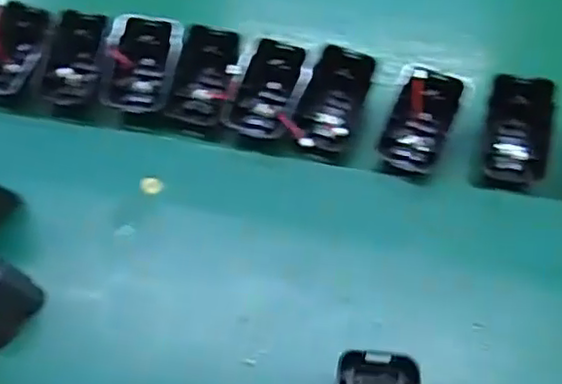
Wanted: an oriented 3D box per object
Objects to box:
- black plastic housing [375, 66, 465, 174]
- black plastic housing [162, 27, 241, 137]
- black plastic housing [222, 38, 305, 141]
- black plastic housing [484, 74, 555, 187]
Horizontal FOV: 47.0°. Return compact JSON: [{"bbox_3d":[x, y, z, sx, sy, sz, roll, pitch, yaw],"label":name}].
[{"bbox_3d":[0.092,-0.048,0.432,0.043,0.037,0.064,20,58,14],"label":"black plastic housing"},{"bbox_3d":[-0.053,-0.078,0.456,0.047,0.021,0.075,12,93,13],"label":"black plastic housing"},{"bbox_3d":[-0.010,-0.070,0.448,0.040,0.033,0.064,18,59,13],"label":"black plastic housing"},{"bbox_3d":[0.156,-0.040,0.431,0.044,0.021,0.073,12,93,1],"label":"black plastic housing"}]

